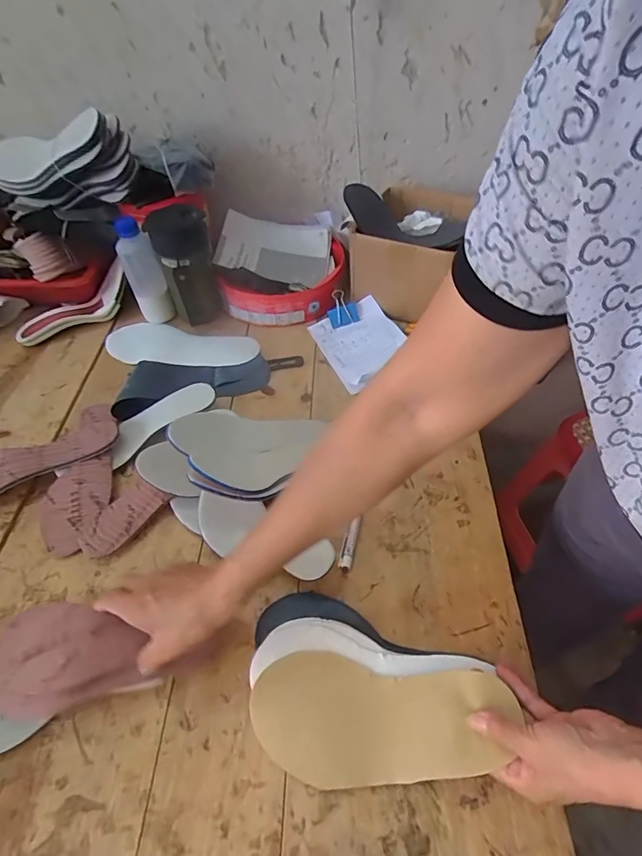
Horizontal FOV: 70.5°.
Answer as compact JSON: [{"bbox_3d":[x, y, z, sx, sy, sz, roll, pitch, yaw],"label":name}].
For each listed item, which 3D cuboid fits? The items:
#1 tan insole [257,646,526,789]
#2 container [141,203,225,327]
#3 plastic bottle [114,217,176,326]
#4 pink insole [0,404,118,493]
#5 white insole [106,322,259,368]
[{"bbox_3d":[0.052,0.262,0.412,0.229,0.015,0.101,-2,52,7],"label":"tan insole"},{"bbox_3d":[-0.214,-0.264,0.737,0.089,0.169,0.091,-15,52,-10],"label":"container"},{"bbox_3d":[-0.290,-0.251,0.751,0.059,0.168,0.057,-19,53,-13],"label":"plastic bottle"},{"bbox_3d":[-0.382,0.037,0.604,0.216,0.042,0.094,-26,55,-16],"label":"pink insole"},{"bbox_3d":[-0.236,-0.143,0.773,0.254,0.025,0.105,3,51,4],"label":"white insole"}]

